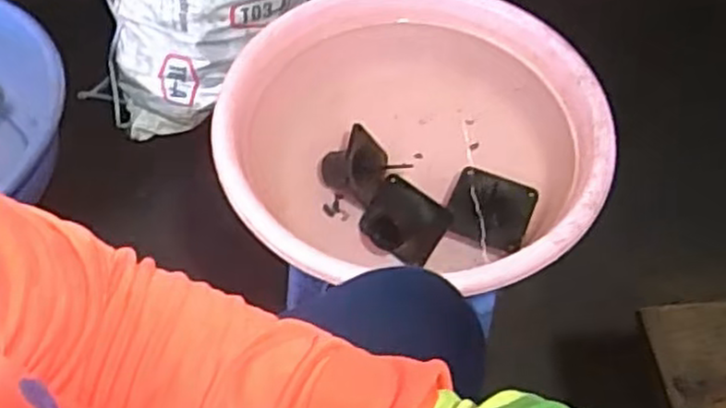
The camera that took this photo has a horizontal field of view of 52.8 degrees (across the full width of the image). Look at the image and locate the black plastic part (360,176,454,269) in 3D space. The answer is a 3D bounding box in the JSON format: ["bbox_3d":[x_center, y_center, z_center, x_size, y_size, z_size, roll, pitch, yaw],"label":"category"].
[{"bbox_3d":[0.043,0.021,0.802,0.088,0.044,0.077,32,61,17],"label":"black plastic part"}]

